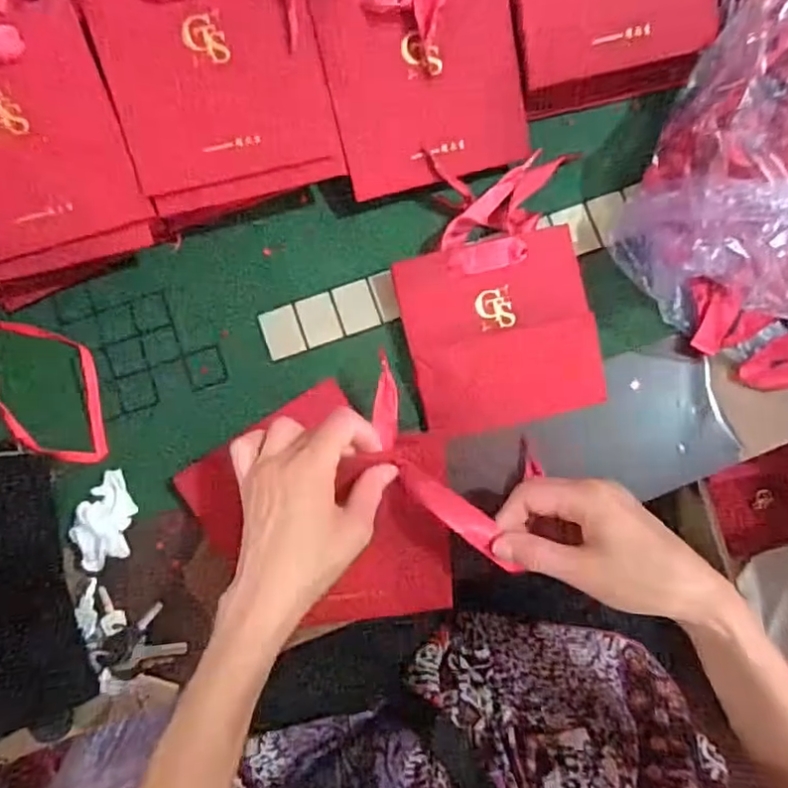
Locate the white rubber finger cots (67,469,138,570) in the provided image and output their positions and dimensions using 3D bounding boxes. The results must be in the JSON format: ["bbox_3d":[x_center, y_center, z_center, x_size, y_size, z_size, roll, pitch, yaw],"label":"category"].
[{"bbox_3d":[-0.219,0.094,0.457,0.039,0.033,0.070,7,83,1],"label":"white rubber finger cots"}]

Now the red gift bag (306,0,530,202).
[{"bbox_3d":[0.023,-0.231,0.443,0.140,0.018,0.144,-15,110,-2],"label":"red gift bag"}]

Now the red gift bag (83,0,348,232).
[{"bbox_3d":[-0.122,-0.221,0.420,0.144,0.017,0.178,-15,116,-5],"label":"red gift bag"}]

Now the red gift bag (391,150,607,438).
[{"bbox_3d":[0.078,-0.077,0.467,0.142,0.026,0.197,-7,83,0],"label":"red gift bag"}]

